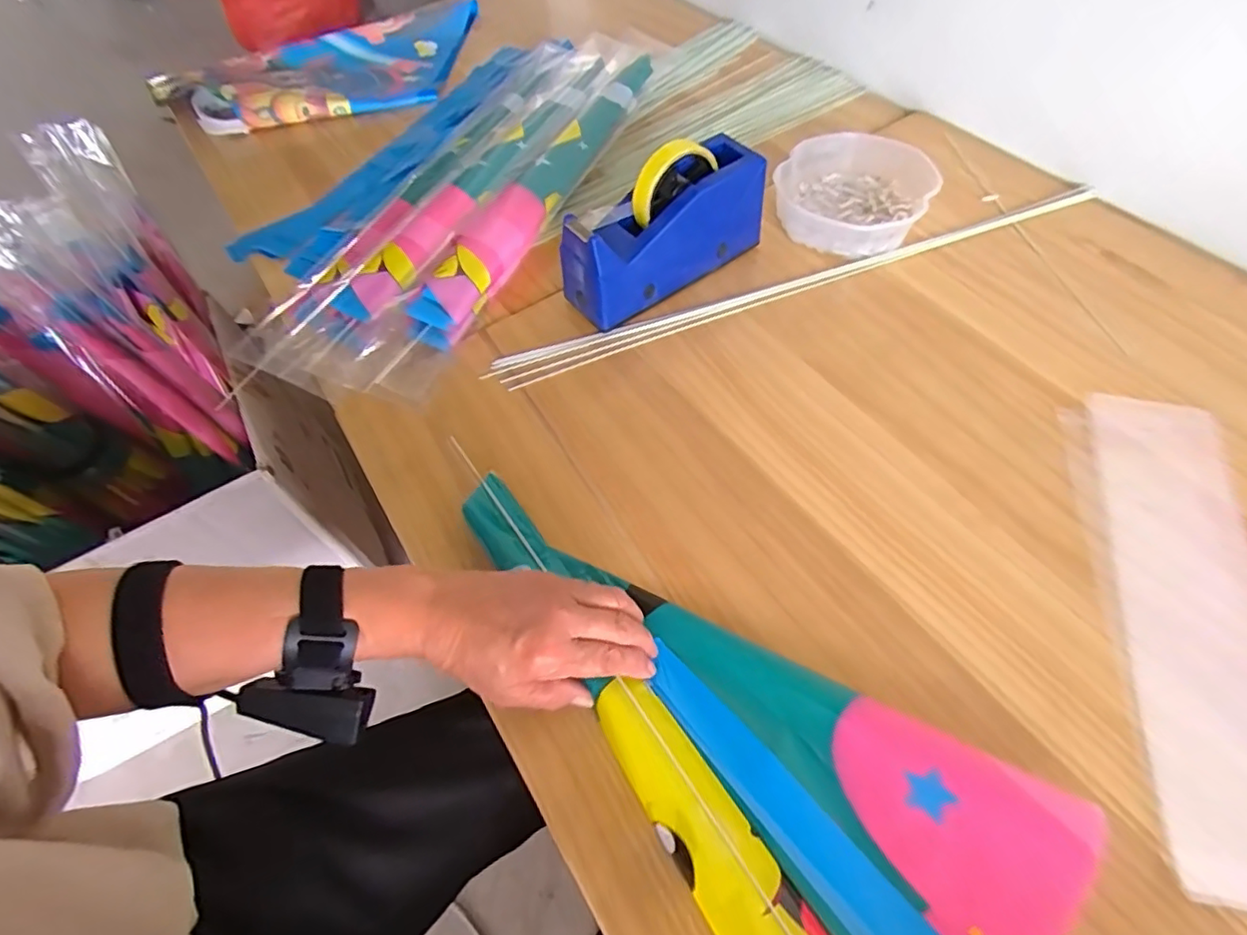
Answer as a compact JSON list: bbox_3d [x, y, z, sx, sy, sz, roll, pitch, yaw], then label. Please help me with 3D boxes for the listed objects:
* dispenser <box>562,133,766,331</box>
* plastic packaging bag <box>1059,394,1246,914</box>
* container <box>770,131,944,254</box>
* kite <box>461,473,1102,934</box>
[{"bbox_3d":[0.039,-0.227,0.564,0.202,0.120,0.065,-33,62,-17],"label":"dispenser"},{"bbox_3d":[0.380,0.095,0.400,0.099,0.014,0.340,8,58,8],"label":"plastic packaging bag"},{"bbox_3d":[0.234,-0.281,0.619,0.151,0.048,0.146,31,64,21],"label":"container"},{"bbox_3d":[0.048,0.149,0.365,0.419,0.034,0.182,39,67,23],"label":"kite"}]

